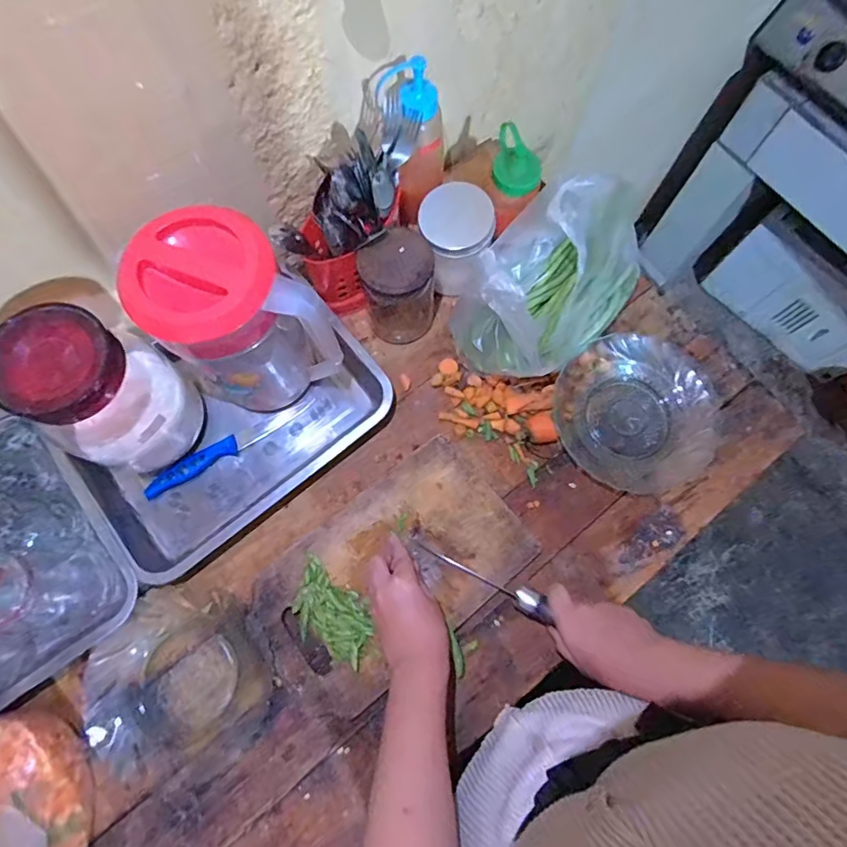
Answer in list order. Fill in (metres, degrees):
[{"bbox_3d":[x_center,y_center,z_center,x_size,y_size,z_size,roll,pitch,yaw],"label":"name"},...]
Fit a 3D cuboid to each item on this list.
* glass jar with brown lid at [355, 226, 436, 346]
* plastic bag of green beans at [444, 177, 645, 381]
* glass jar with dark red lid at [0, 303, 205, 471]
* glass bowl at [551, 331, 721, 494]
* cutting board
[{"bbox_3d":[-0.029,-0.156,0.600,0.085,0.137,0.069,0,72,-2],"label":"glass jar with brown lid"},{"bbox_3d":[0.154,-0.171,0.592,0.155,0.148,0.261,41,76,11],"label":"plastic bag of green beans"},{"bbox_3d":[-0.314,-0.025,0.514,0.106,0.199,0.115,1,72,-2],"label":"glass jar with dark red lid"},{"bbox_3d":[0.248,-0.012,0.604,0.185,0.051,0.181,1,72,-2],"label":"glass bowl"},{"bbox_3d":[-0.036,0.164,0.552,0.293,0.022,0.174,-38,77,-13],"label":"cutting board"}]

